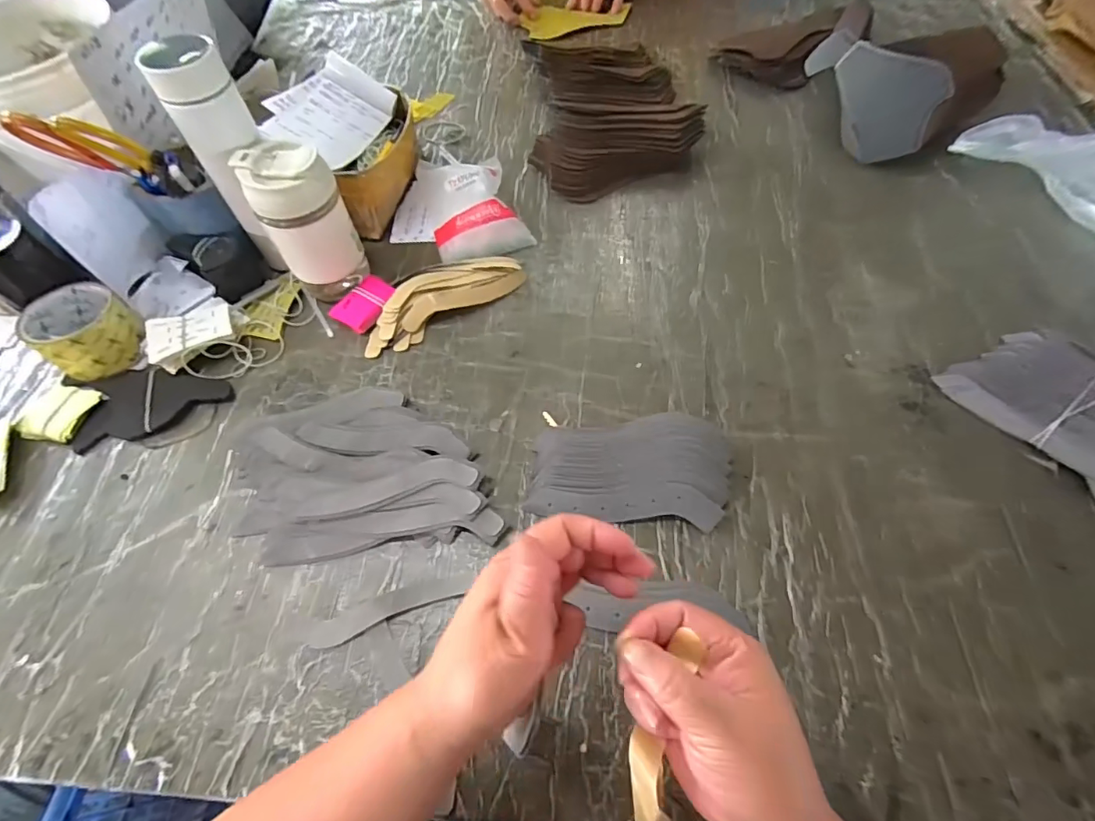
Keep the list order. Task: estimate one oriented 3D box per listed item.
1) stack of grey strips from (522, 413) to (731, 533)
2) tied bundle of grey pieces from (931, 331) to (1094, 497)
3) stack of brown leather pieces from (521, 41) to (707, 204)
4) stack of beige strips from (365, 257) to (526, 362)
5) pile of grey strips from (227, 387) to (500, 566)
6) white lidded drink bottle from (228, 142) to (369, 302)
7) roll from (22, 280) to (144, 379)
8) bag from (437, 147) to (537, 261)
[{"bbox_3d":[0.076,0.049,0.459,0.174,0.022,0.106,4,59,4],"label":"stack of grey strips"},{"bbox_3d":[0.480,0.002,0.449,0.120,0.049,0.188,-28,62,-14],"label":"tied bundle of grey pieces"},{"bbox_3d":[0.090,-0.445,0.732,0.223,0.057,0.331,-6,59,-1],"label":"stack of brown leather pieces"},{"bbox_3d":[-0.123,-0.129,0.573,0.194,0.026,0.065,-32,63,-16],"label":"stack of beige strips"},{"bbox_3d":[-0.167,0.054,0.461,0.228,0.024,0.150,-6,59,-1],"label":"pile of grey strips"},{"bbox_3d":[-0.248,-0.192,0.532,0.079,0.154,0.077,-28,62,-14],"label":"white lidded drink bottle"},{"bbox_3d":[-0.483,-0.084,0.529,0.089,0.057,0.085,-1,59,2],"label":"roll"},{"bbox_3d":[-0.091,-0.269,0.640,0.118,0.046,0.164,-11,59,-4],"label":"bag"}]

